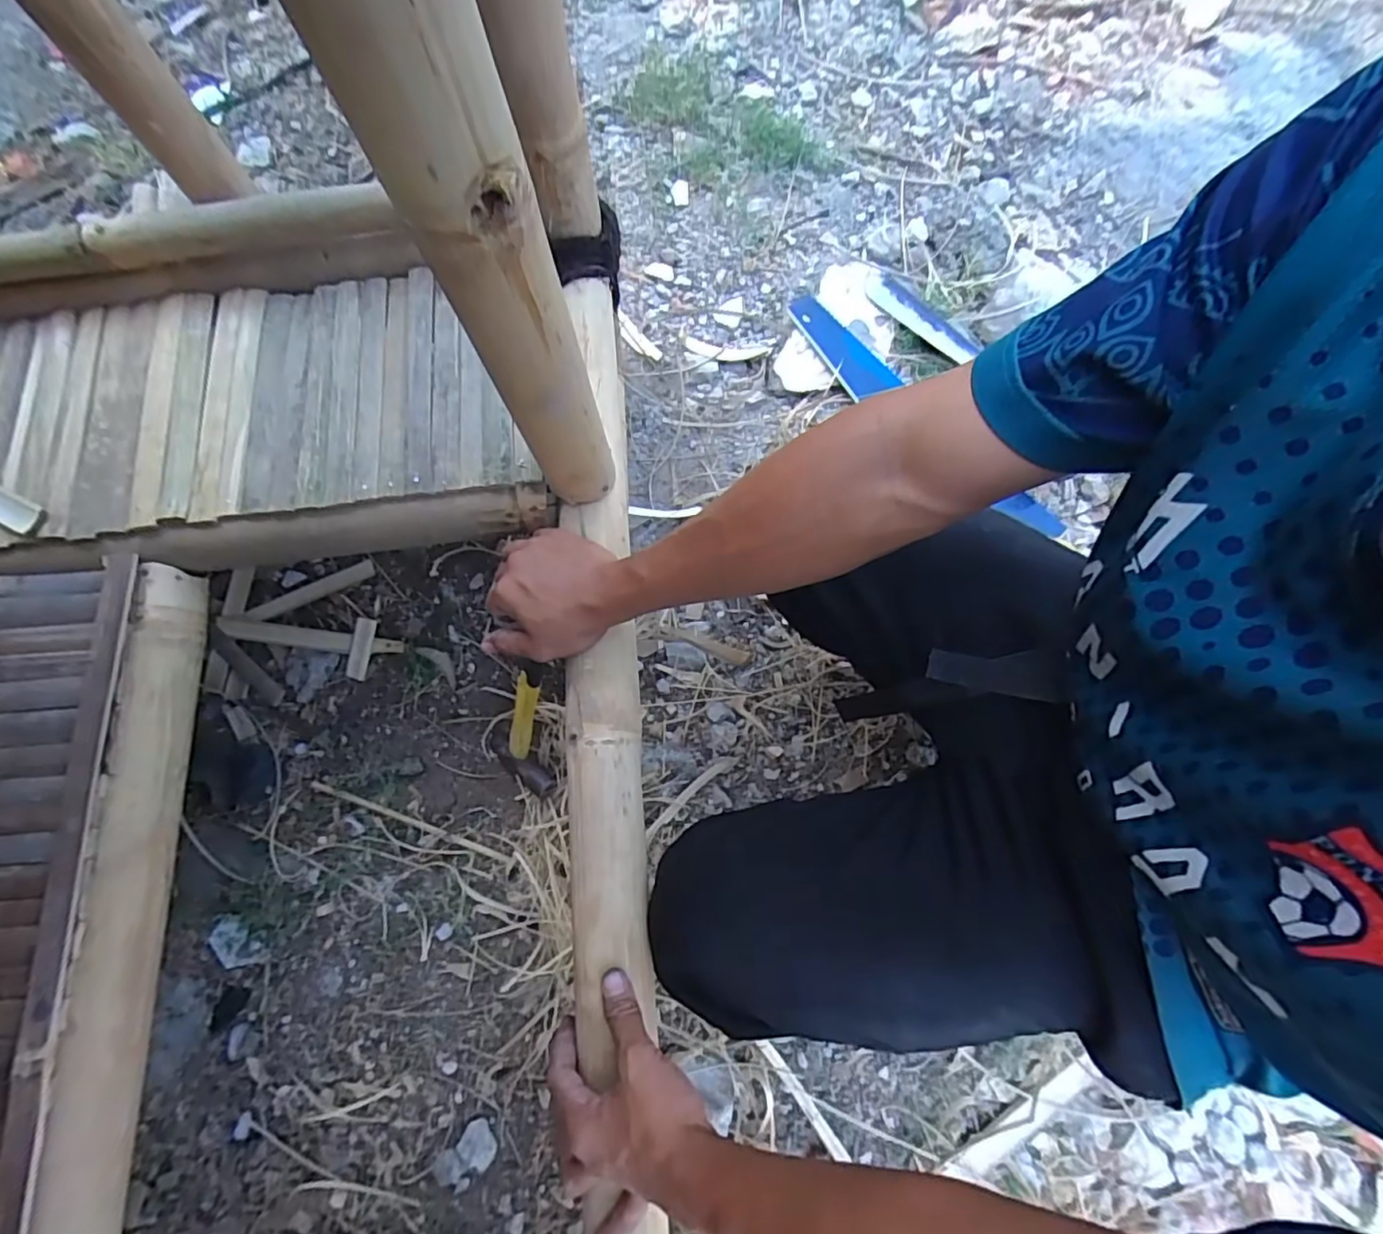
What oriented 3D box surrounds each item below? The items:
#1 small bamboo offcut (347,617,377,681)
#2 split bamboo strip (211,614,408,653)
[{"bbox_3d":[-0.409,0.039,0.757,0.026,0.008,0.076,13,93,2],"label":"small bamboo offcut"},{"bbox_3d":[-0.475,0.026,0.765,0.226,0.010,0.027,9,93,-2],"label":"split bamboo strip"}]

